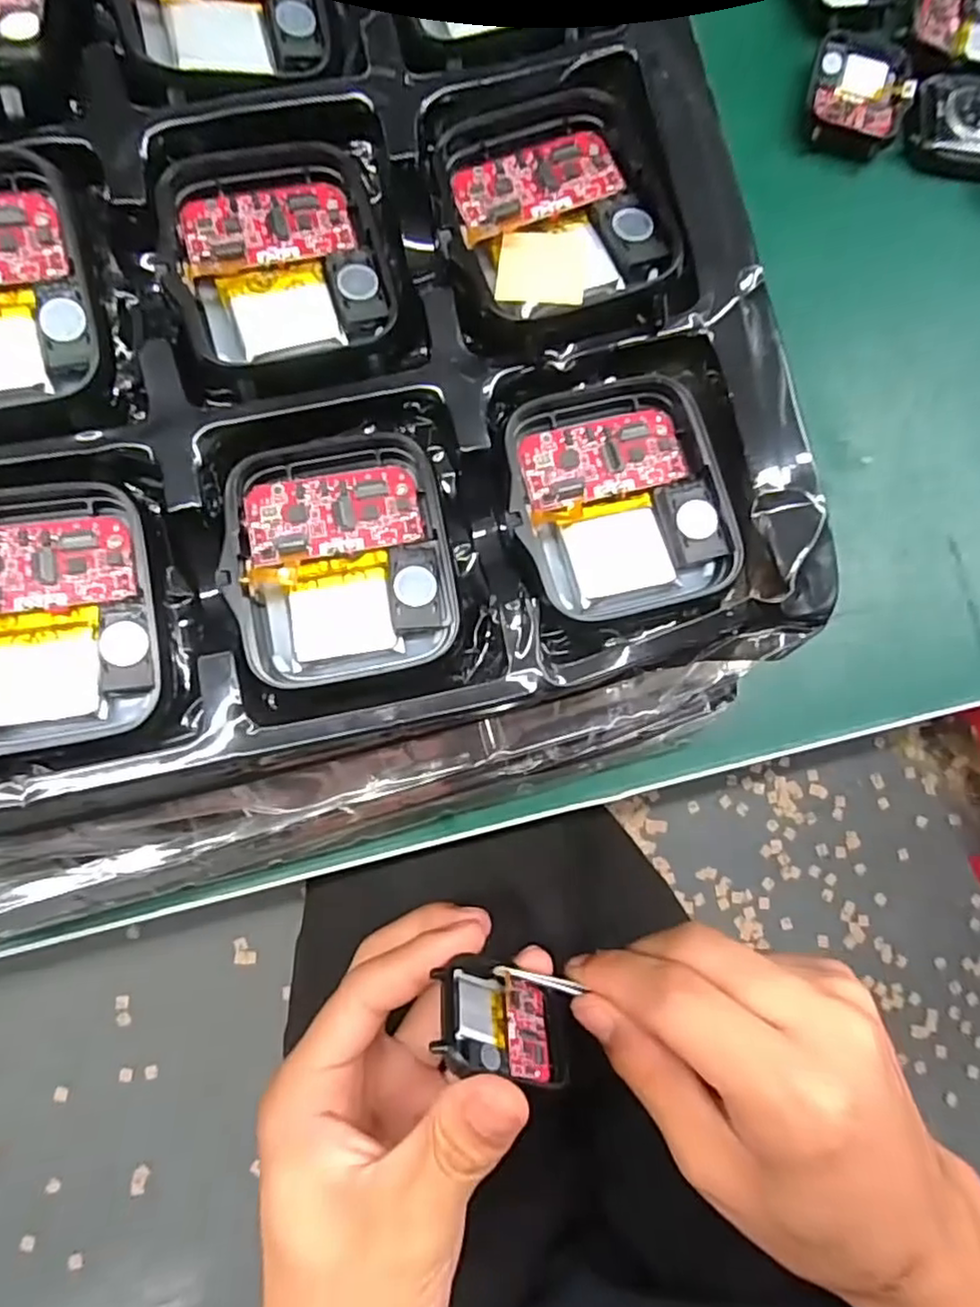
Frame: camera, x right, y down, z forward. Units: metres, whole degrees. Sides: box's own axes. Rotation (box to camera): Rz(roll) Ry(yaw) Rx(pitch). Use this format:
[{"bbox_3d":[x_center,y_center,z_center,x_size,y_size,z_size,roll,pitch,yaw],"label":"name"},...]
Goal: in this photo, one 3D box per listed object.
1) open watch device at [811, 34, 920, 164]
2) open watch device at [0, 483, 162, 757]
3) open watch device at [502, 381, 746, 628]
[{"bbox_3d":[0.142,-0.217,0.253,0.038,0.008,0.048,12,80,-2],"label":"open watch device"},{"bbox_3d":[-0.074,-0.006,0.107,0.036,0.007,0.043,-9,83,-5],"label":"open watch device"},{"bbox_3d":[0.023,-0.028,0.119,0.036,0.007,0.043,-16,84,-6],"label":"open watch device"}]

